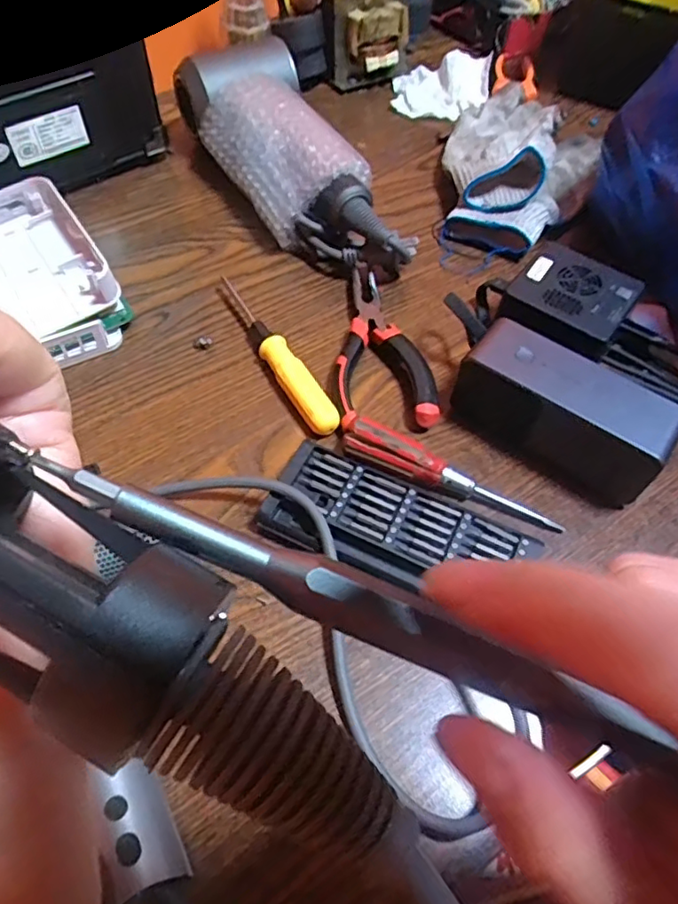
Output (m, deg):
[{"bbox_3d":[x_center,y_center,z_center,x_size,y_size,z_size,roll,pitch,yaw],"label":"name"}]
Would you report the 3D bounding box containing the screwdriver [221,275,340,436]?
[{"bbox_3d":[-0.045,-0.070,0.423,0.020,0.018,0.153,-24,61,-19],"label":"screwdriver"}]

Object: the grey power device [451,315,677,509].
[{"bbox_3d":[0.143,-0.027,0.388,0.132,0.057,0.053,36,61,19],"label":"grey power device"}]

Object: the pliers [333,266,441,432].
[{"bbox_3d":[0.026,-0.076,0.431,0.065,0.018,0.143,-4,57,-6],"label":"pliers"}]

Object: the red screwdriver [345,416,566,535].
[{"bbox_3d":[0.069,0.015,0.369,0.138,0.023,0.023,20,57,10],"label":"red screwdriver"}]

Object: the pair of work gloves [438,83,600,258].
[{"bbox_3d":[0.160,-0.262,0.543,0.133,0.050,0.214,21,57,10],"label":"pair of work gloves"}]

